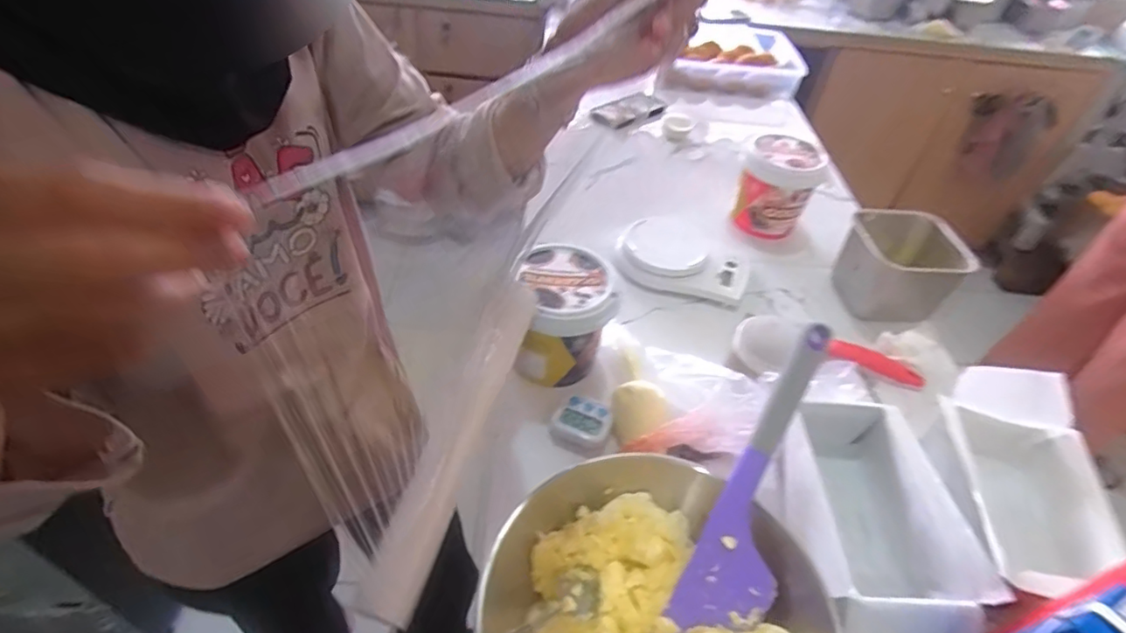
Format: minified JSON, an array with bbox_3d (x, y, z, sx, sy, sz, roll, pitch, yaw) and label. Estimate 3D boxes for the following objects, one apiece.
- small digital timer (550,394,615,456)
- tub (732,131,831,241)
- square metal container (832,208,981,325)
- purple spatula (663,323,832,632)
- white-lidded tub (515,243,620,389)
[{"bbox_3d":[0.022,0.123,0.647,0.065,0.028,0.055,21,46,14],"label":"small digital timer"},{"bbox_3d":[0.341,-0.207,0.921,0.124,0.135,0.106,20,46,13],"label":"tub"},{"bbox_3d":[0.476,-0.067,0.820,0.140,0.116,0.138,3,45,-4],"label":"square metal container"},{"bbox_3d":[0.177,0.138,0.489,0.067,0.013,0.278,23,78,16],"label":"purple spatula"},{"bbox_3d":[0.002,0.004,0.669,0.106,0.127,0.126,2,45,-5],"label":"white-lidded tub"}]

